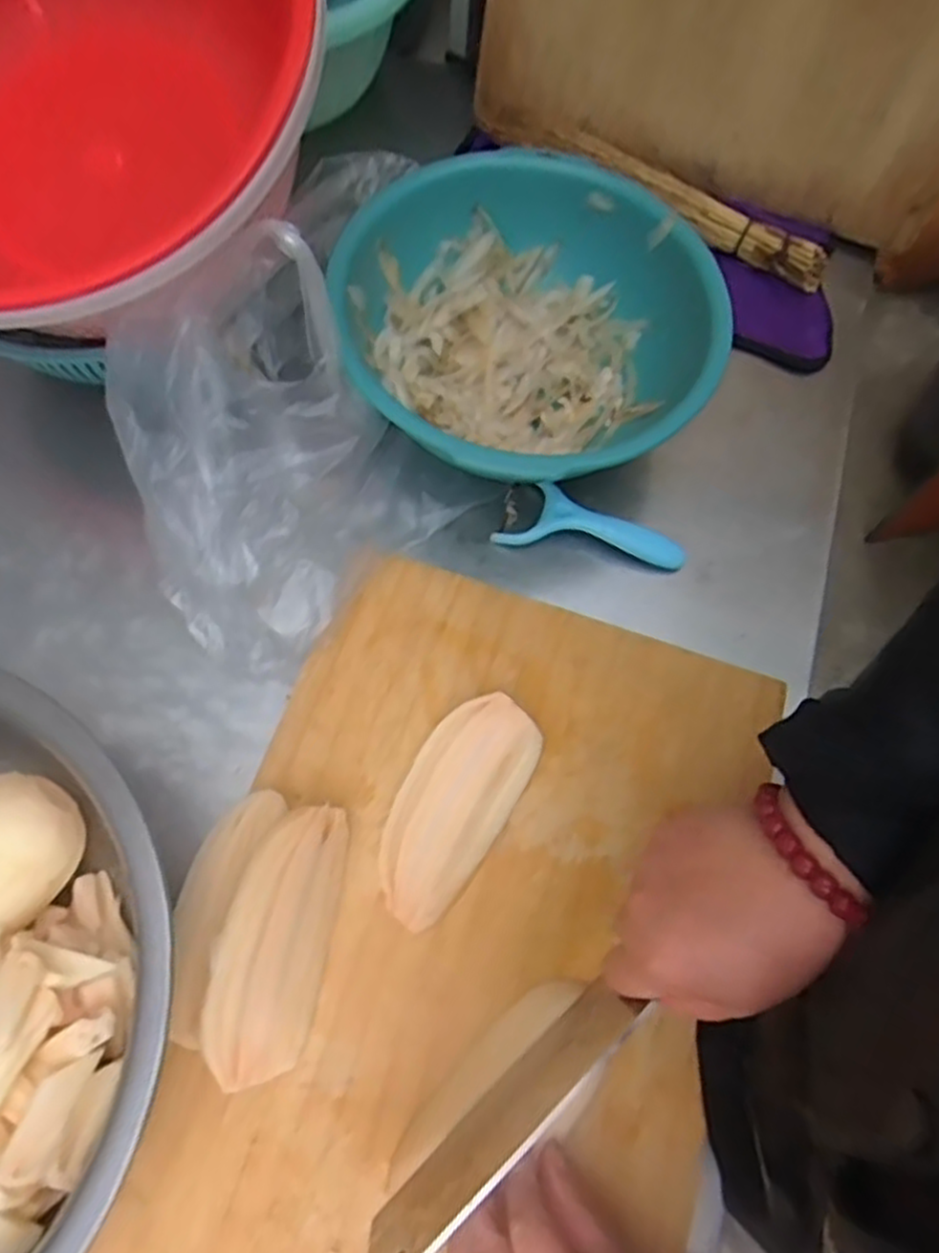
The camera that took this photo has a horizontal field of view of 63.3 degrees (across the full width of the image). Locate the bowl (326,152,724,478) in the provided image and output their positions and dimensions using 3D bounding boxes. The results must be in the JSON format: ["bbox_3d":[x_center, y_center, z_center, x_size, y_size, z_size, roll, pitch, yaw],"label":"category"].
[{"bbox_3d":[0.034,-0.215,0.580,0.262,0.107,0.268,1,67,-3],"label":"bowl"}]

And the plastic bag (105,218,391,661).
[{"bbox_3d":[-0.140,-0.107,0.508,0.161,0.164,0.235,-15,69,-9],"label":"plastic bag"}]

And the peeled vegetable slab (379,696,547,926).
[{"bbox_3d":[-0.010,0.111,0.479,0.067,0.028,0.142,31,69,10],"label":"peeled vegetable slab"}]

